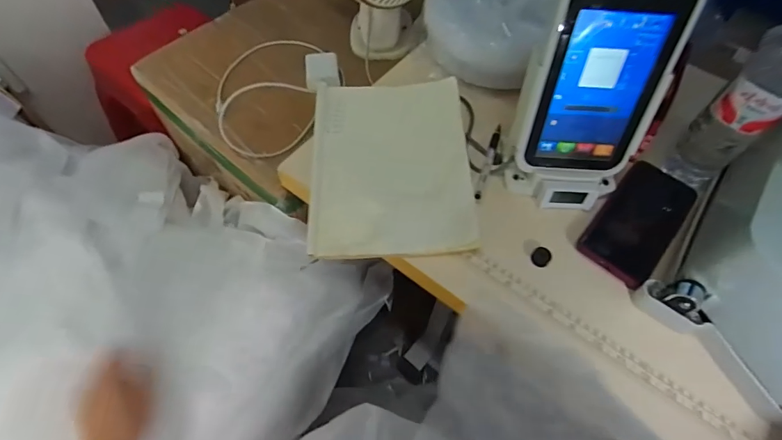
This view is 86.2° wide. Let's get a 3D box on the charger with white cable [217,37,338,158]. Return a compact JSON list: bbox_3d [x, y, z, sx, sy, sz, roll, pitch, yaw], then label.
[{"bbox_3d":[-0.201,-0.214,0.669,0.211,0.035,0.242,29,62,16],"label":"charger with white cable"}]

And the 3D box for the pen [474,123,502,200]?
[{"bbox_3d":[0.124,-0.079,0.520,0.011,0.006,0.137,17,60,9],"label":"pen"}]

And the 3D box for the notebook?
[{"bbox_3d":[-0.001,-0.071,0.512,0.187,0.030,0.249,-1,58,-2],"label":"notebook"}]

